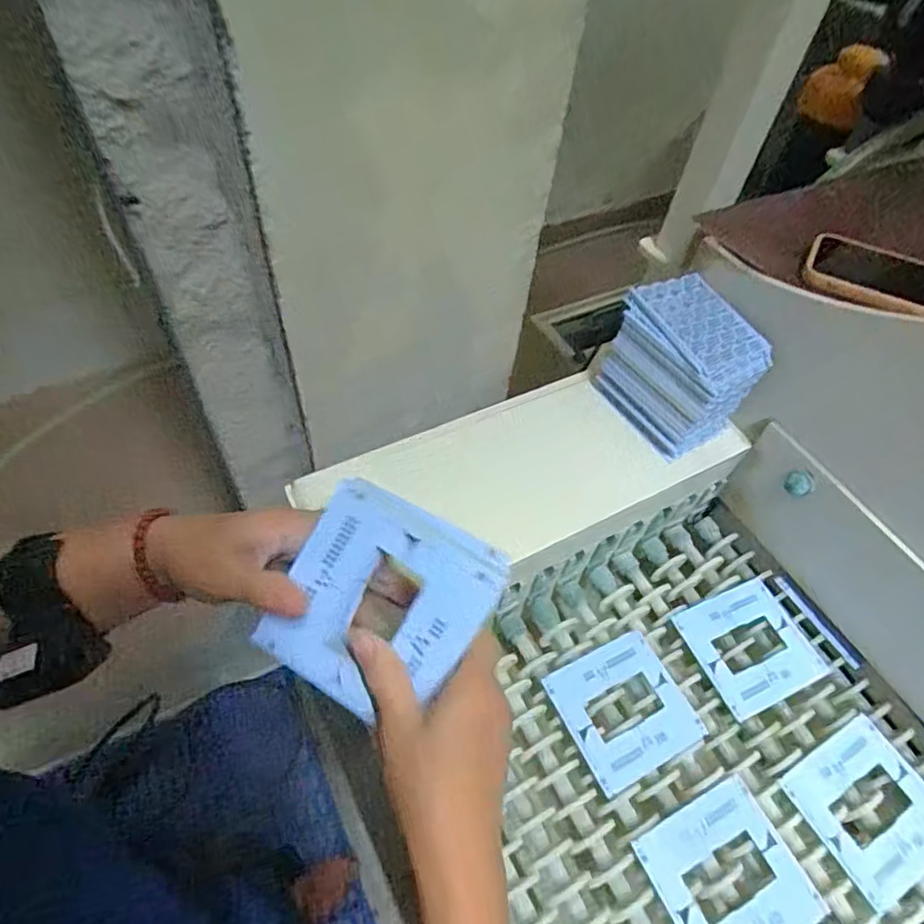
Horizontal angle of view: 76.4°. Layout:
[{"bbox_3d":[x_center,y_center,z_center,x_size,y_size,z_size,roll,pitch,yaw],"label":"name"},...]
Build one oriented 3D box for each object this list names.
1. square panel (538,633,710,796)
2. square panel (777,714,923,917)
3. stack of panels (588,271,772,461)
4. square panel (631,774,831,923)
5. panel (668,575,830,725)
[{"bbox_3d":[0.140,0.211,0.506,0.108,0.008,0.099,-19,59,-21],"label":"square panel"},{"bbox_3d":[0.331,0.277,0.474,0.107,0.004,0.100,-23,60,-19],"label":"square panel"},{"bbox_3d":[0.199,-0.089,0.548,0.099,0.102,0.127,-32,64,-24],"label":"stack of panels"},{"bbox_3d":[0.199,0.310,0.438,0.107,0.005,0.099,-20,57,-18],"label":"square panel"},{"bbox_3d":[0.271,0.171,0.550,0.113,0.008,0.101,-18,59,-17],"label":"panel"}]

